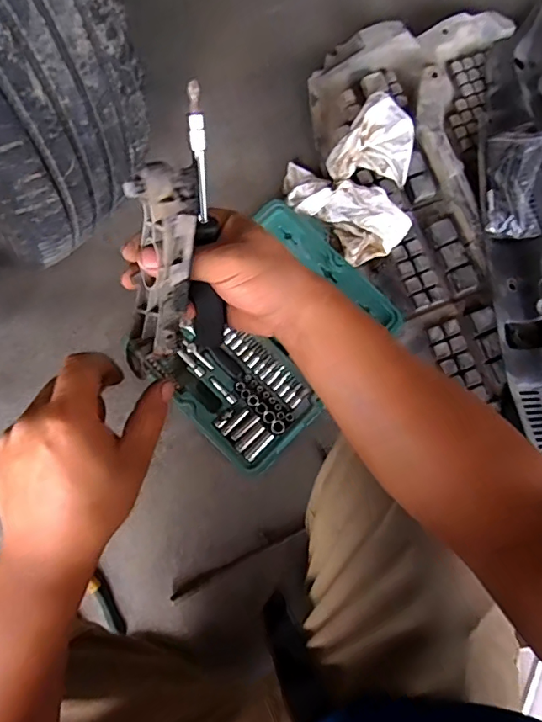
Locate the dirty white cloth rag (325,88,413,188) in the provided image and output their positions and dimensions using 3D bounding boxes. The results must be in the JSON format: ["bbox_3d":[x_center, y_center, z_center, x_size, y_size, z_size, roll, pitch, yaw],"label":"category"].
[{"bbox_3d":[0.166,-0.351,0.785,0.131,0.049,0.158,16,78,4],"label":"dirty white cloth rag"}]

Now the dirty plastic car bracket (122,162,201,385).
[{"bbox_3d":[-0.067,-0.054,0.299,0.039,0.028,0.123,11,107,3],"label":"dirty plastic car bracket"}]

